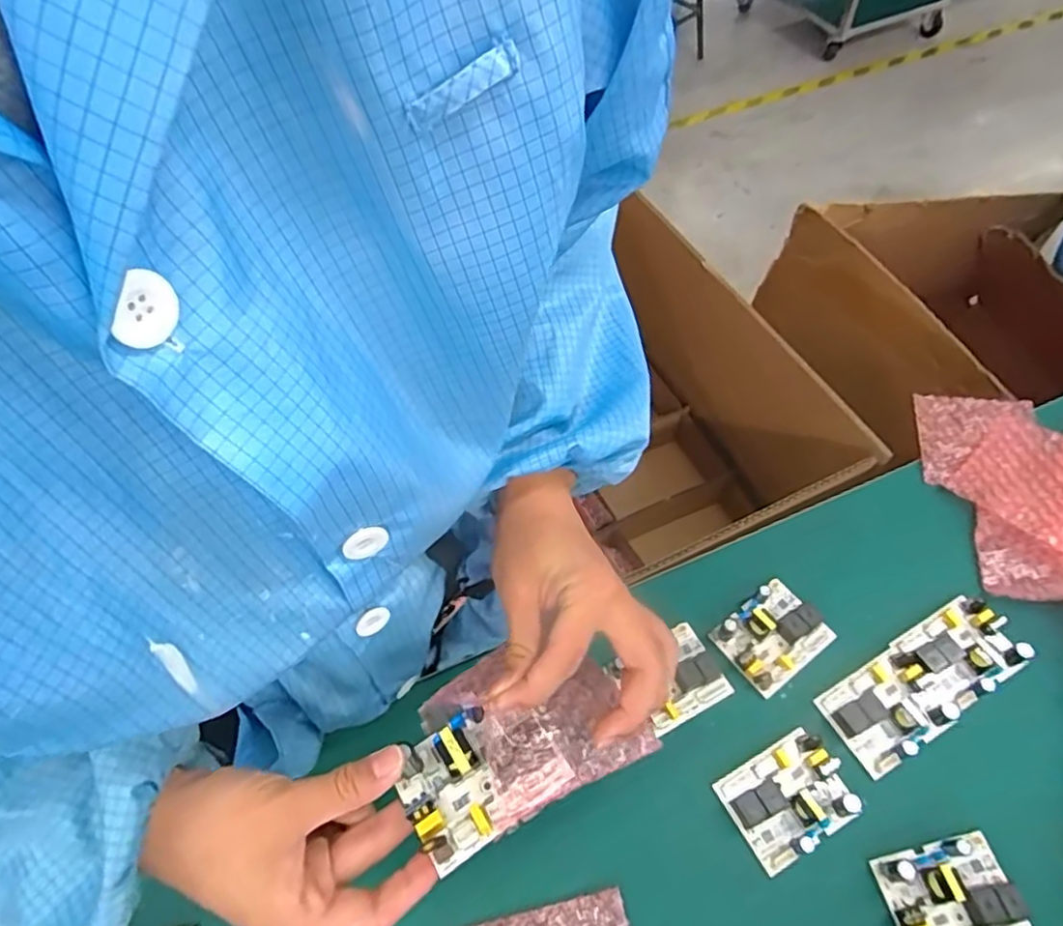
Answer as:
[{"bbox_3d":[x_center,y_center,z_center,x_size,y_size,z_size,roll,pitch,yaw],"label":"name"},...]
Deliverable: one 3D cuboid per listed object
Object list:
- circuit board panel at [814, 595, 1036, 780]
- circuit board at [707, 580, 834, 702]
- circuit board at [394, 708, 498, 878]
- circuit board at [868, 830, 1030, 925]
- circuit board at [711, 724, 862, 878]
[{"bbox_3d":[0.297,0.160,0.491,0.161,0.016,0.062,-28,57,-15],"label":"circuit board panel"},{"bbox_3d":[0.191,0.134,0.516,0.078,0.027,0.063,-32,59,-18],"label":"circuit board"},{"bbox_3d":[-0.041,0.165,0.333,0.049,0.026,0.063,-23,56,-12],"label":"circuit board"},{"bbox_3d":[0.270,0.278,0.416,0.079,0.022,0.063,-12,55,-4],"label":"circuit board"},{"bbox_3d":[0.178,0.230,0.453,0.080,0.022,0.062,-26,57,-14],"label":"circuit board"}]

